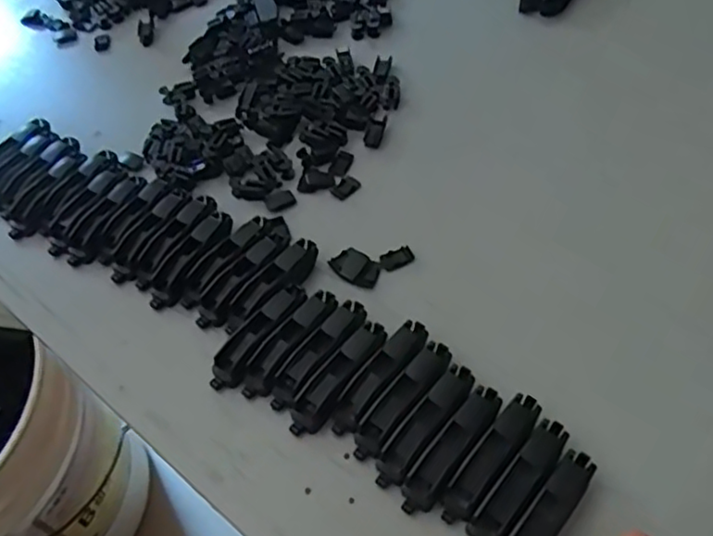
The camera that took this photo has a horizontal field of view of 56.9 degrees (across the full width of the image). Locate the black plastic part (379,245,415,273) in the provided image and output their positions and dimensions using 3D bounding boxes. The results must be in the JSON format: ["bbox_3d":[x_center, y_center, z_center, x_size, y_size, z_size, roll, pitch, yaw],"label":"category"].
[{"bbox_3d":[0.026,-0.006,0.415,0.022,0.004,0.013,-27,57,-16],"label":"black plastic part"}]

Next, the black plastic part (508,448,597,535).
[{"bbox_3d":[0.092,0.119,0.316,0.018,0.013,0.070,34,62,25],"label":"black plastic part"}]

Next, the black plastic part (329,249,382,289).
[{"bbox_3d":[0.000,0.001,0.408,0.030,0.004,0.021,36,63,26],"label":"black plastic part"}]

